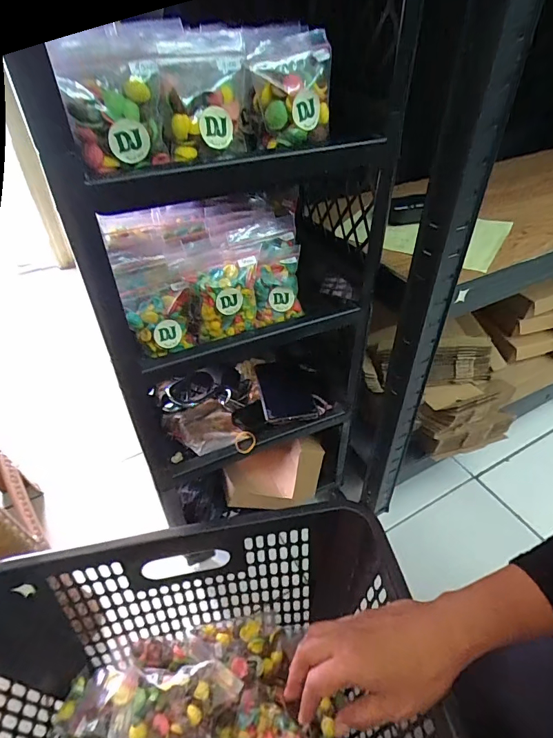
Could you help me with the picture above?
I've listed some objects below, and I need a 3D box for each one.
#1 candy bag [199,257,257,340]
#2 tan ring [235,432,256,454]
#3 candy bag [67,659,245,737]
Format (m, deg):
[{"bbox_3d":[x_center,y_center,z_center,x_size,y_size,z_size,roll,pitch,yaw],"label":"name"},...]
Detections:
[{"bbox_3d":[-0.051,-0.073,0.450,0.066,0.079,0.021,-21,45,-21],"label":"candy bag"},{"bbox_3d":[-0.043,0.101,0.582,0.029,0.007,0.037,-3,41,-2],"label":"tan ring"},{"bbox_3d":[-0.138,0.379,0.476,0.188,0.050,0.086,0,41,2],"label":"candy bag"}]

